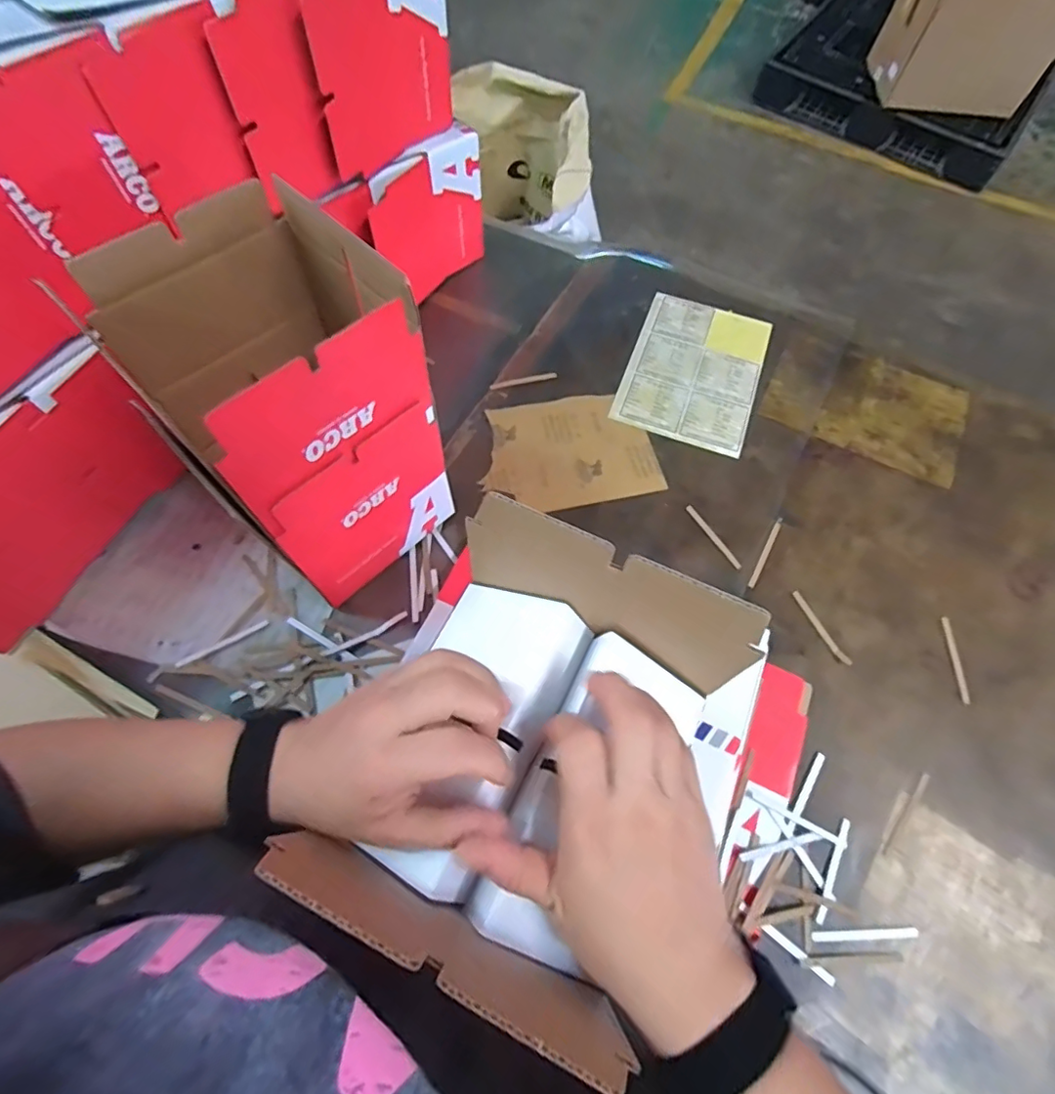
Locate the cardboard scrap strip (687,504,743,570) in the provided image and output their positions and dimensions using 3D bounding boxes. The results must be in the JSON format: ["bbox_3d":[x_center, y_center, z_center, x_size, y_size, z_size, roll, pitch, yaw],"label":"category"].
[{"bbox_3d":[0.224,-0.013,0.660,0.010,0.004,0.097,-28,68,-14],"label":"cardboard scrap strip"}]

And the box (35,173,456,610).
[{"bbox_3d":[-0.207,-0.124,0.508,0.182,0.284,0.198,-37,70,-17],"label":"box"}]

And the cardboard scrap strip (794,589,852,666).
[{"bbox_3d":[0.330,0.090,0.615,0.009,0.004,0.094,-22,67,-11],"label":"cardboard scrap strip"}]

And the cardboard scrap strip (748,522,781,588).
[{"bbox_3d":[0.285,0.009,0.655,0.008,0.004,0.099,29,67,12],"label":"cardboard scrap strip"}]

